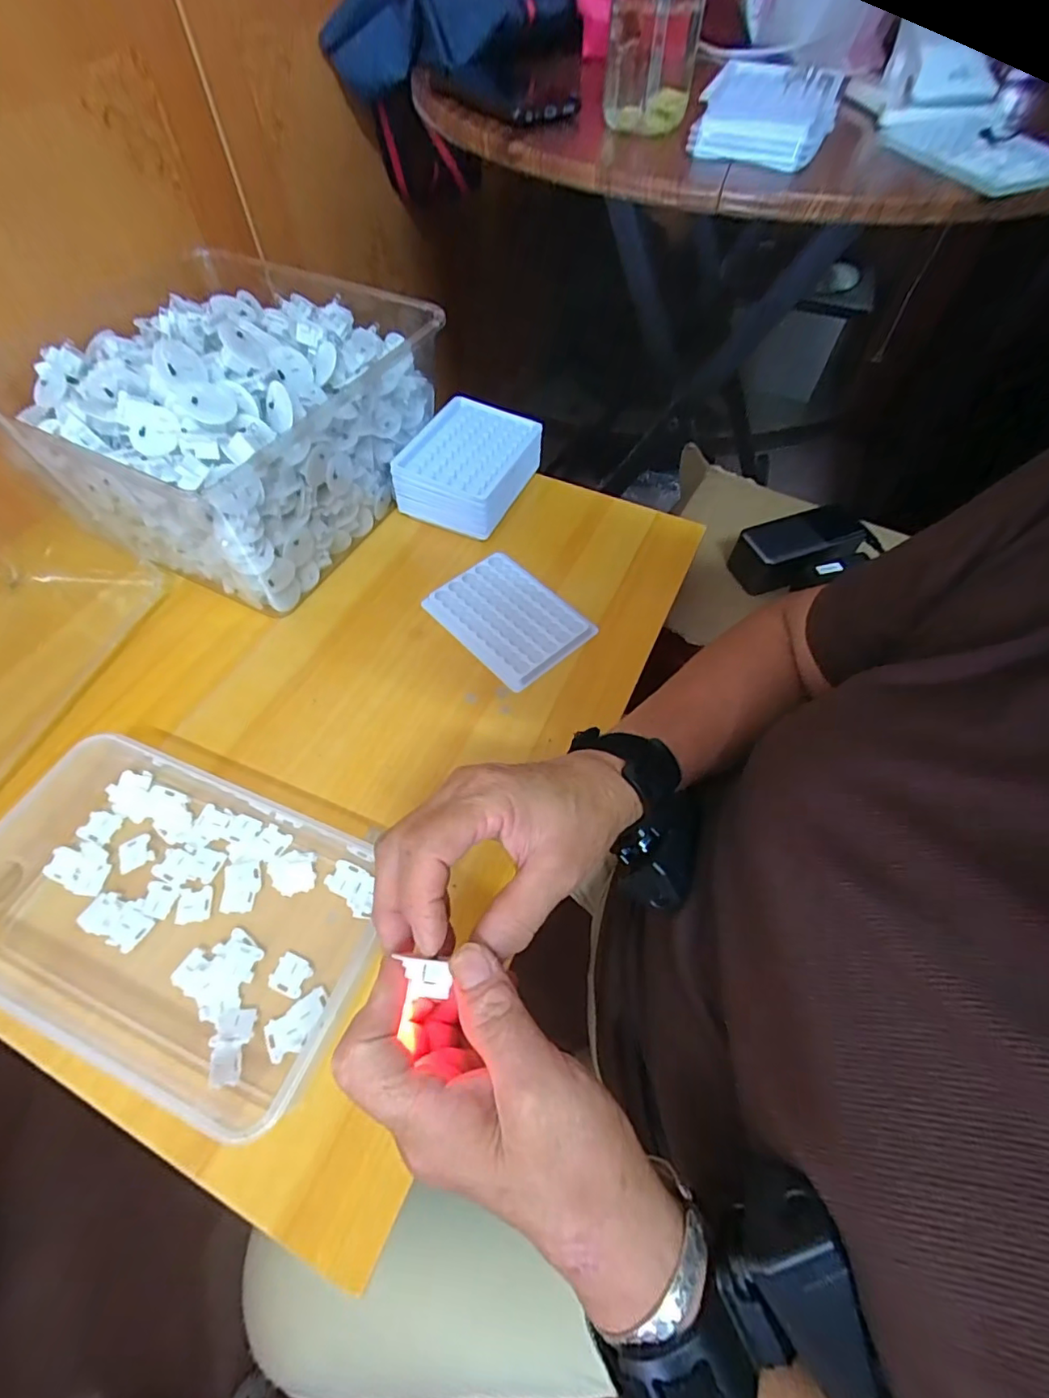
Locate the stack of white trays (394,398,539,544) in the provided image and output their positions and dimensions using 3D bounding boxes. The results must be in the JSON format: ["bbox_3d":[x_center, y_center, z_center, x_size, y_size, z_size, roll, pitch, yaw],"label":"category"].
[{"bbox_3d":[-0.050,-0.228,0.538,0.103,0.056,0.130,21,59,12],"label":"stack of white trays"}]

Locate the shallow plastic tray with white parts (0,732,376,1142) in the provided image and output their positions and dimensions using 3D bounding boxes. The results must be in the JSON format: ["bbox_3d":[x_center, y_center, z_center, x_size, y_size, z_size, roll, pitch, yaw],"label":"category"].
[{"bbox_3d":[-0.214,0.130,0.322,0.256,0.046,0.163,19,59,10],"label":"shallow plastic tray with white parts"}]

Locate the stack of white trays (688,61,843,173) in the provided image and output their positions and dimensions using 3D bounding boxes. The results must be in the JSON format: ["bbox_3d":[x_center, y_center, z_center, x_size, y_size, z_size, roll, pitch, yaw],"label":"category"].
[{"bbox_3d":[0.204,-0.488,0.455,0.104,0.035,0.134,25,60,14],"label":"stack of white trays"}]

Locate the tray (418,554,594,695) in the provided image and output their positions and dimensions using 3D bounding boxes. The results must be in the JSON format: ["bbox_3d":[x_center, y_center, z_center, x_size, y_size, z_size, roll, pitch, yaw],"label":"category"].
[{"bbox_3d":[-0.013,-0.071,0.477,0.093,0.016,0.126,-38,66,-22],"label":"tray"}]

